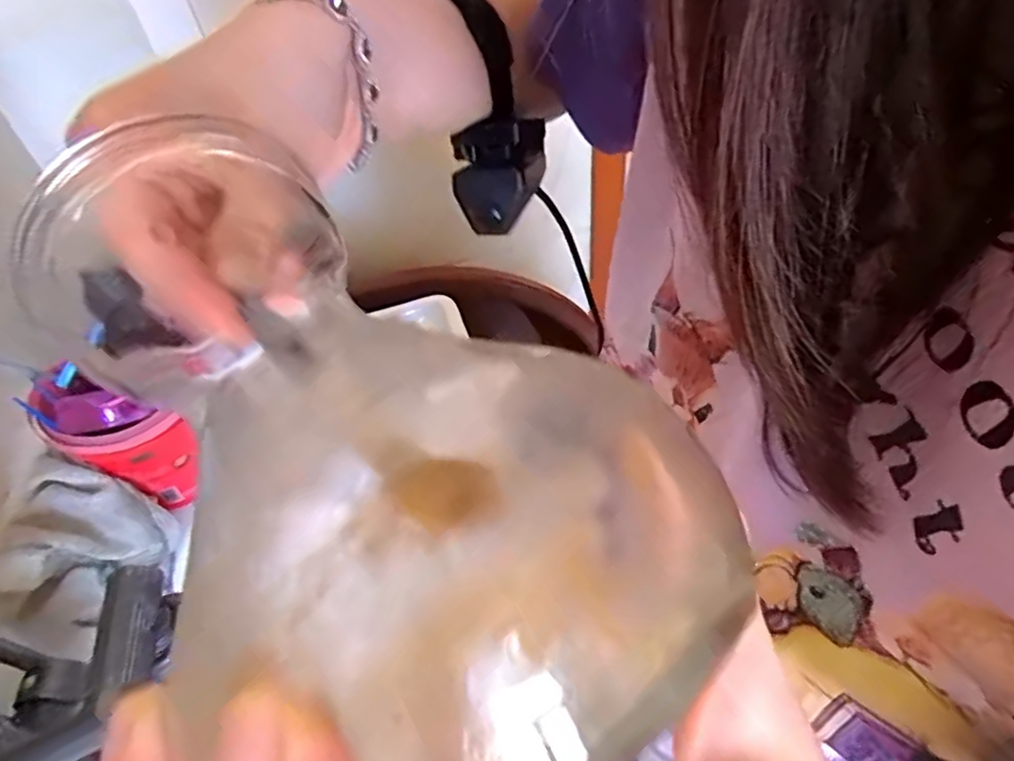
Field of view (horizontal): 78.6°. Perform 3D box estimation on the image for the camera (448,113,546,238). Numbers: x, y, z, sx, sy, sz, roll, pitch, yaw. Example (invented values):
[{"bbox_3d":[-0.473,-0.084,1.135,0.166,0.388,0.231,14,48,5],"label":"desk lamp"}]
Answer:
[{"bbox_3d":[-0.003,-0.096,0.289,0.040,0.035,0.047,-1,50,4],"label":"camera"}]

